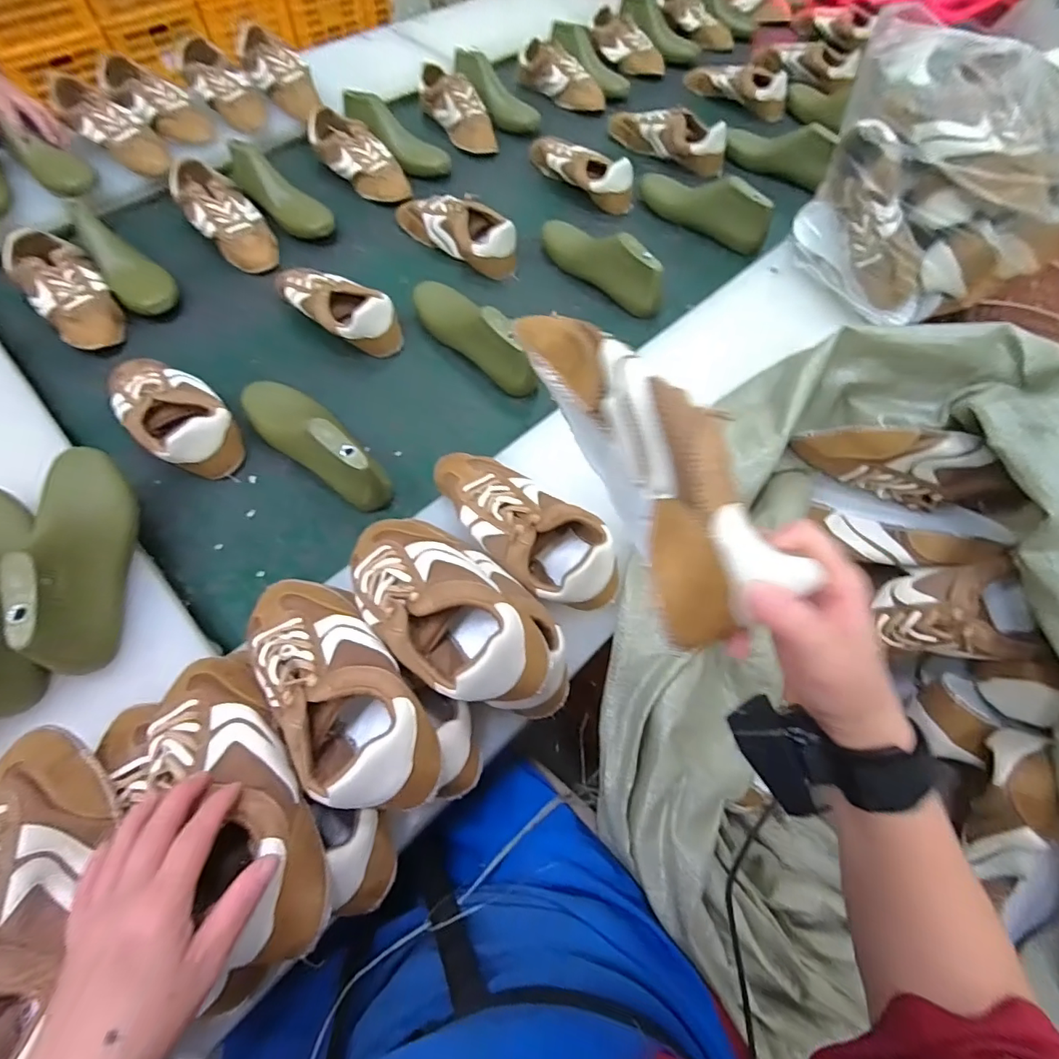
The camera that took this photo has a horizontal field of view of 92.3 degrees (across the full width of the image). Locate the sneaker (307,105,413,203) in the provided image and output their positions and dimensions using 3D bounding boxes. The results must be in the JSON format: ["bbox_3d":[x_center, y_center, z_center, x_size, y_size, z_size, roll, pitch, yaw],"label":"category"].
[{"bbox_3d":[-0.314,-0.693,0.945,0.242,0.065,0.095,41,69,17],"label":"sneaker"}]

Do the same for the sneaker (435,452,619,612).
[{"bbox_3d":[-0.011,-0.011,0.524,0.242,0.073,0.096,41,69,17],"label":"sneaker"}]

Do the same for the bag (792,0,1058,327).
[{"bbox_3d":[0.556,-0.466,0.679,0.268,0.232,0.307,-8,64,-6],"label":"bag"}]

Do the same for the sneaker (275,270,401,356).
[{"bbox_3d":[-0.293,-0.337,0.760,0.228,0.081,0.092,37,68,16],"label":"sneaker"}]

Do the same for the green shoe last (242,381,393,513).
[{"bbox_3d":[-0.273,-0.114,0.619,0.065,0.082,0.235,-41,71,-19],"label":"green shoe last"}]

